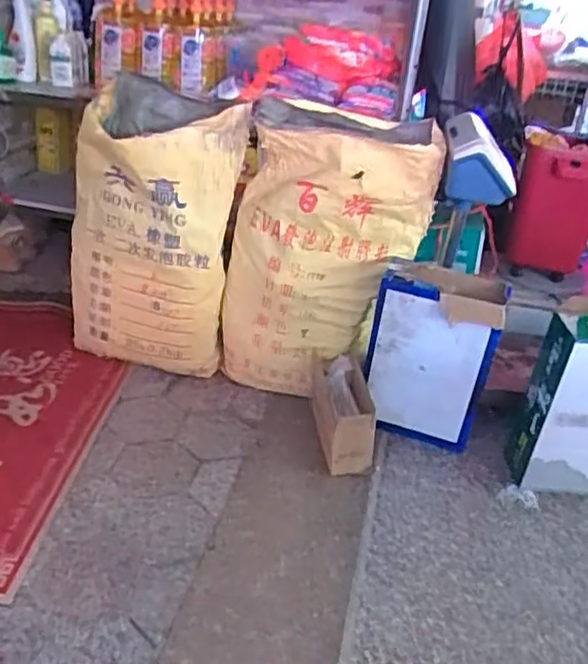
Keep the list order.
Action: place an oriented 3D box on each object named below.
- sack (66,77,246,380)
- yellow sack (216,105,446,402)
[{"bbox_3d":[-0.355,-0.222,1.643,0.421,0.629,0.252,15,32,16],"label":"sack"},{"bbox_3d":[0.065,-0.166,1.577,0.447,0.637,0.204,2,31,-6],"label":"yellow sack"}]

